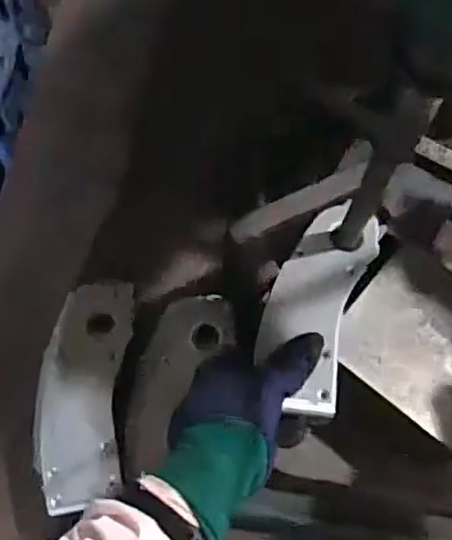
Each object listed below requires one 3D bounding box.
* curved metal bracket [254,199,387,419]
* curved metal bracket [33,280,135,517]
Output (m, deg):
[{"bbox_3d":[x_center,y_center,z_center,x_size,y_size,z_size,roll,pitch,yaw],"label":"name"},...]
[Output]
[{"bbox_3d":[0.069,0.025,0.516,0.072,0.012,0.165,15,69,4],"label":"curved metal bracket"},{"bbox_3d":[-0.119,0.101,0.565,0.074,0.014,0.185,2,70,0],"label":"curved metal bracket"}]

